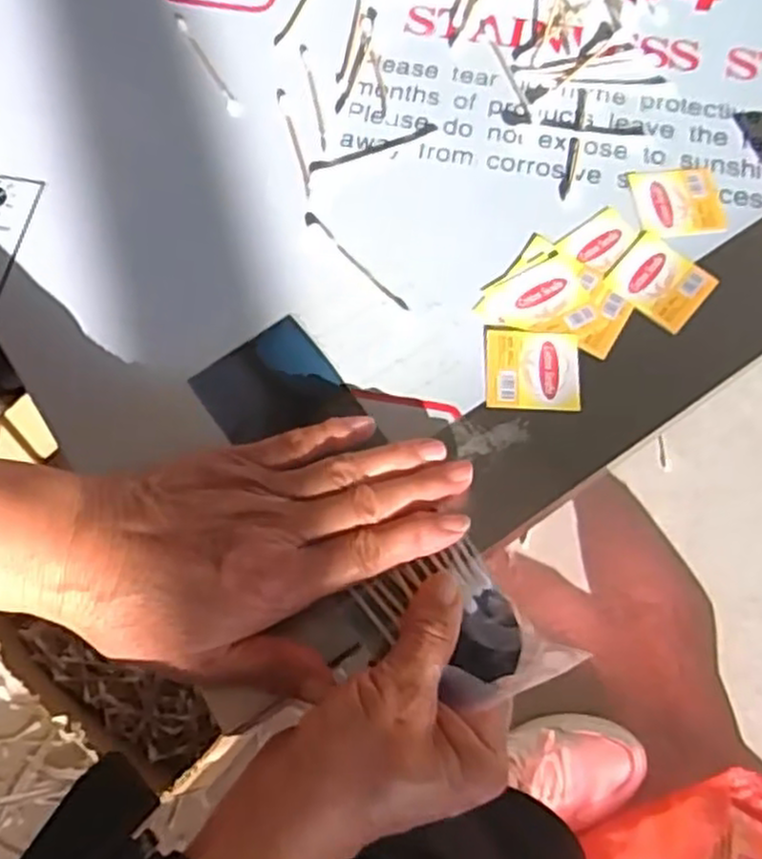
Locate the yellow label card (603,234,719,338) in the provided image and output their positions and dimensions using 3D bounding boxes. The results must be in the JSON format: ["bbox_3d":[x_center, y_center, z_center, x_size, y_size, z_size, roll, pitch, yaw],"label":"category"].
[{"bbox_3d":[0.139,-0.074,0.370,0.044,0.004,0.039,41,76,13],"label":"yellow label card"}]

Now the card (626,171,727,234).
[{"bbox_3d":[0.155,-0.119,0.387,0.047,0.004,0.037,-3,71,-1],"label":"card"}]

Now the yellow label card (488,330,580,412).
[{"bbox_3d":[0.072,-0.029,0.354,0.044,0.004,0.040,3,71,1],"label":"yellow label card"}]

